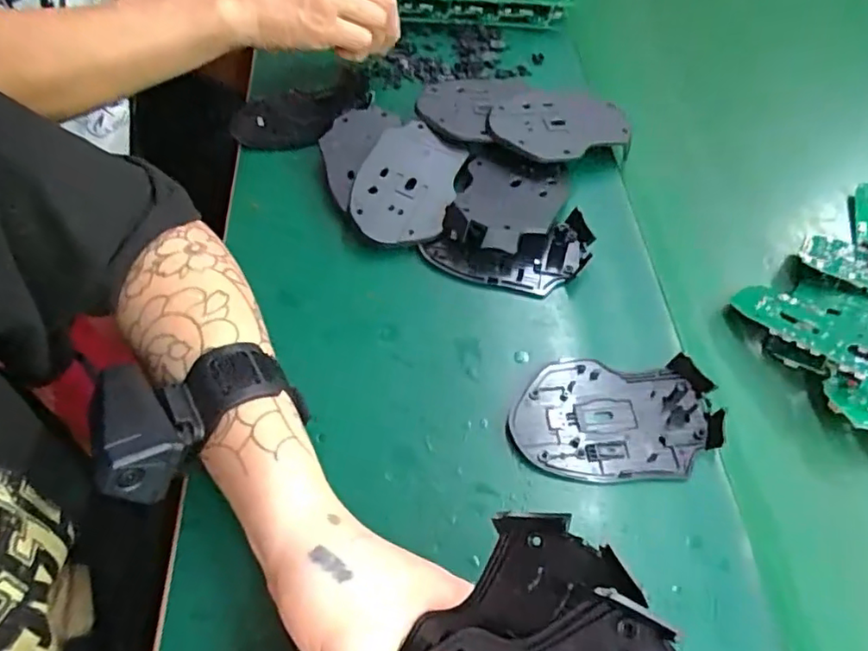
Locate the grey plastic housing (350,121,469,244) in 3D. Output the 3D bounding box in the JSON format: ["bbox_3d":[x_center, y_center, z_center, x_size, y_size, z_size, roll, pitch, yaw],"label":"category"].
[{"bbox_3d":[-0.020,-0.101,0.426,0.068,0.028,0.099,11,56,5],"label":"grey plastic housing"}]

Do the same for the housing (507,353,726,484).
[{"bbox_3d":[0.104,0.052,0.335,0.113,0.011,0.071,3,56,0],"label":"housing"}]

